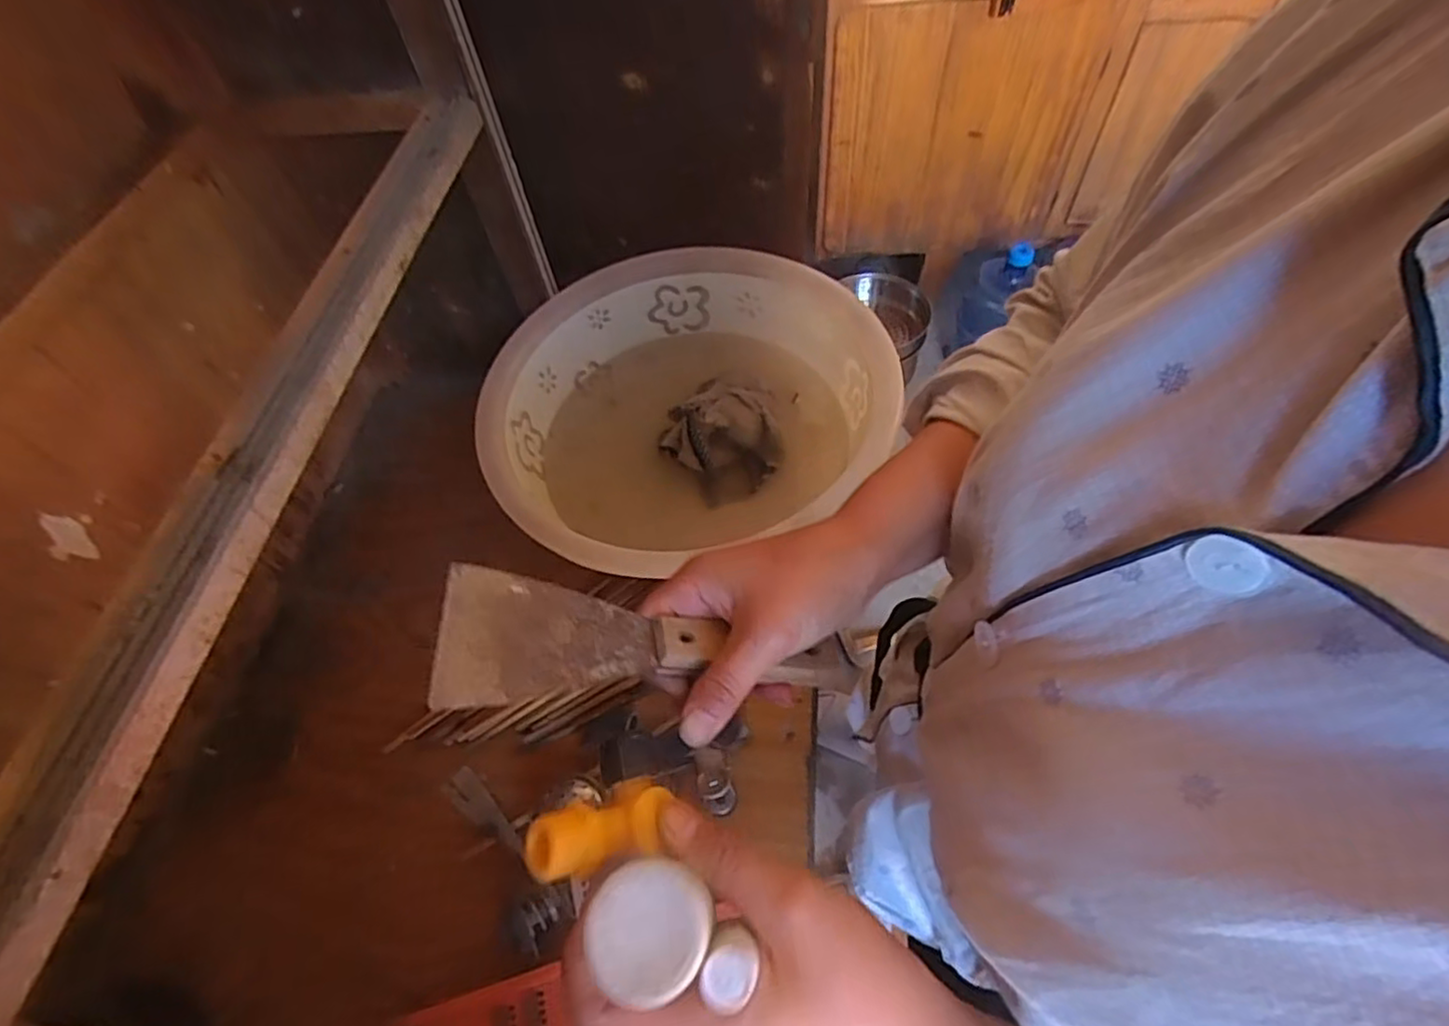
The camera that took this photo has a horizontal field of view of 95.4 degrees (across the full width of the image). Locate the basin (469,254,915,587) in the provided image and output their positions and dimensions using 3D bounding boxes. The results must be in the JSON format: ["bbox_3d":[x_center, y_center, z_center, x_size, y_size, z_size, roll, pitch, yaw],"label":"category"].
[{"bbox_3d":[-0.038,-0.078,0.641,0.351,0.129,0.346,-21,57,-9],"label":"basin"}]

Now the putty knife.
[{"bbox_3d":[-0.030,0.058,0.293,0.181,0.018,0.064,6,55,-14],"label":"putty knife"}]

